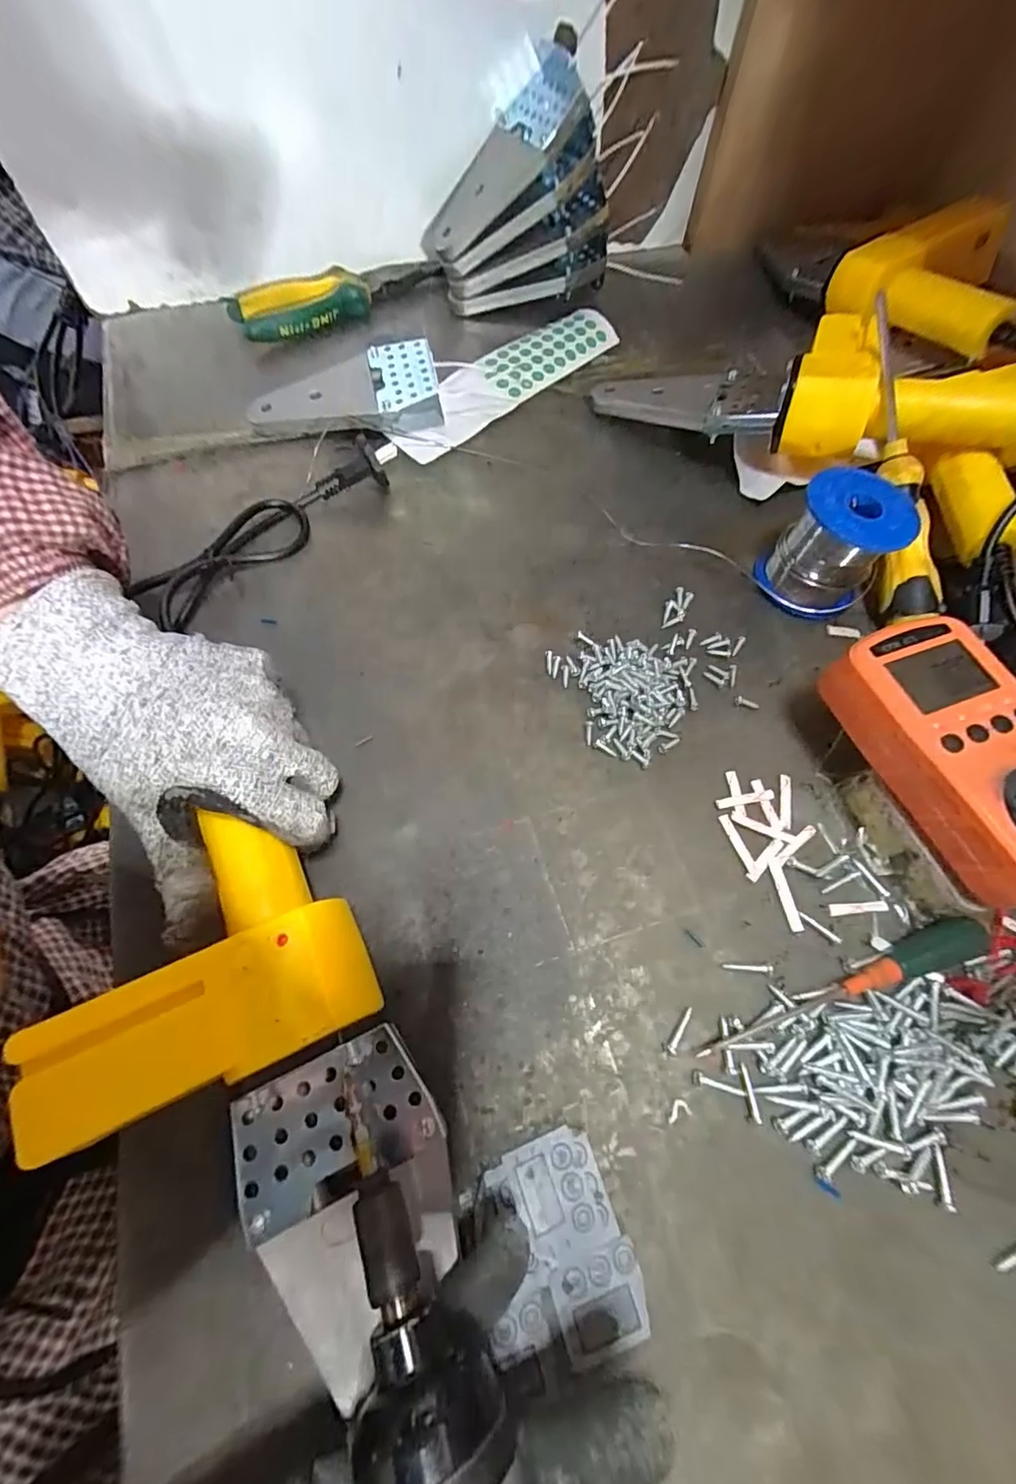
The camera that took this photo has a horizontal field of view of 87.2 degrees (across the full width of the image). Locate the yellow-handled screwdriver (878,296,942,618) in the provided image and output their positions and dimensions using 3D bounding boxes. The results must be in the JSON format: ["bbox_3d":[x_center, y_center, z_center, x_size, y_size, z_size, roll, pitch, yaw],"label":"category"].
[{"bbox_3d":[0.241,-0.175,0.330,0.029,0.022,0.206,0,81,-2],"label":"yellow-handled screwdriver"}]

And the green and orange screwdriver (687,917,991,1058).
[{"bbox_3d":[0.152,0.111,0.235,0.141,0.018,0.014,-21,68,-11],"label":"green and orange screwdriver"}]

